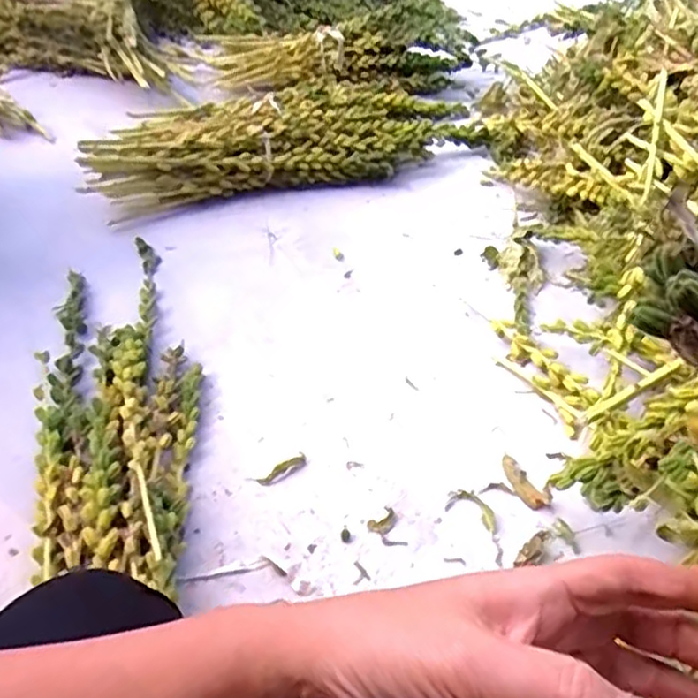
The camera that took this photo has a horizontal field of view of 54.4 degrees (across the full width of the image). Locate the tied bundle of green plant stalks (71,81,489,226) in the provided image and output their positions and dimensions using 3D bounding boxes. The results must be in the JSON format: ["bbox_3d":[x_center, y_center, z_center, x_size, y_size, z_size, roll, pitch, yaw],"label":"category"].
[{"bbox_3d":[-0.128,-0.509,1.615,0.963,0.142,0.382,-15,46,-17],"label":"tied bundle of green plant stalks"}]

